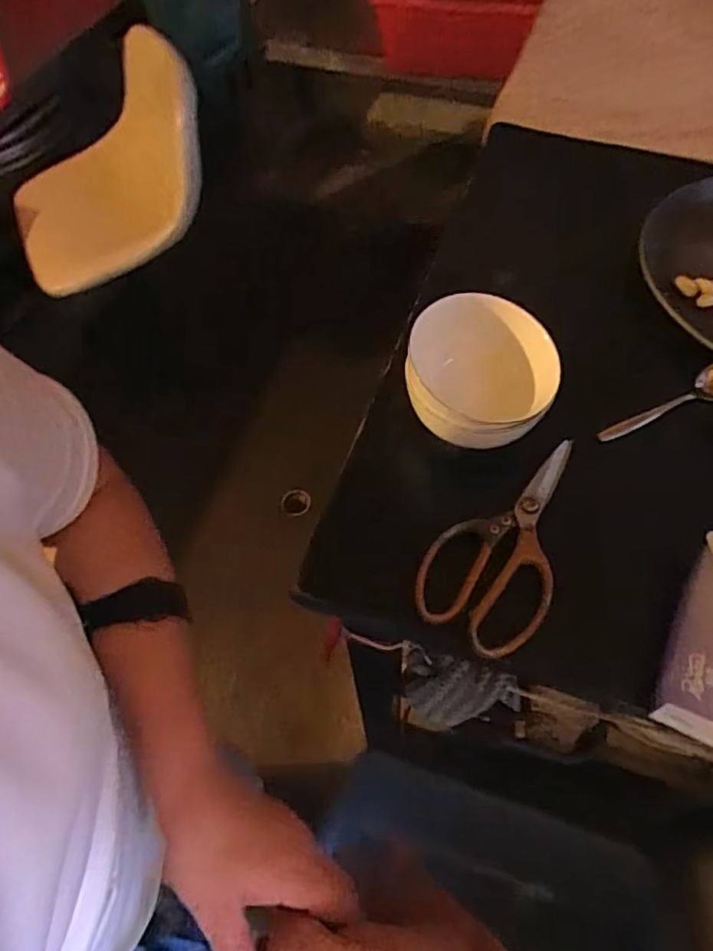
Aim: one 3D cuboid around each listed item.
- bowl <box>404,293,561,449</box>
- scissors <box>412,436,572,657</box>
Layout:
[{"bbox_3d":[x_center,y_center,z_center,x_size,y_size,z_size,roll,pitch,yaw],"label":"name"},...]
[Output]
[{"bbox_3d":[0.104,-0.084,0.509,0.117,0.073,0.110,-1,58,1],"label":"bowl"},{"bbox_3d":[0.127,0.050,0.483,0.098,0.021,0.190,34,65,20],"label":"scissors"}]

